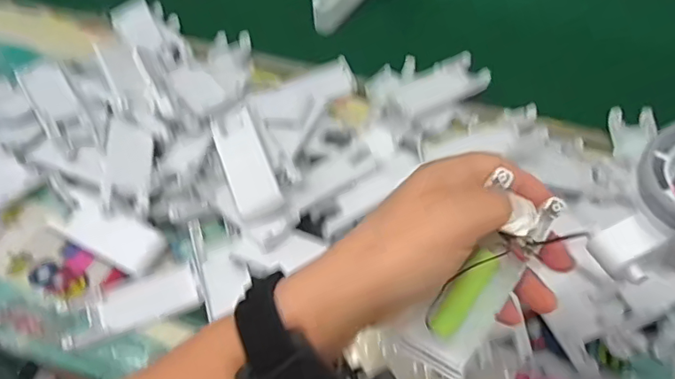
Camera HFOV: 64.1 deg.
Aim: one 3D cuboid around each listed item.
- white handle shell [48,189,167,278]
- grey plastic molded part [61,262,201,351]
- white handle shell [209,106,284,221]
[{"bbox_3d":[-0.193,0.036,0.449,0.094,0.011,0.043,23,61,13],"label":"white handle shell"},{"bbox_3d":[-0.160,0.088,0.419,0.100,0.010,0.040,-20,61,-13],"label":"grey plastic molded part"},{"bbox_3d":[-0.077,-0.023,0.448,0.034,0.024,0.099,-19,61,-12],"label":"white handle shell"}]

